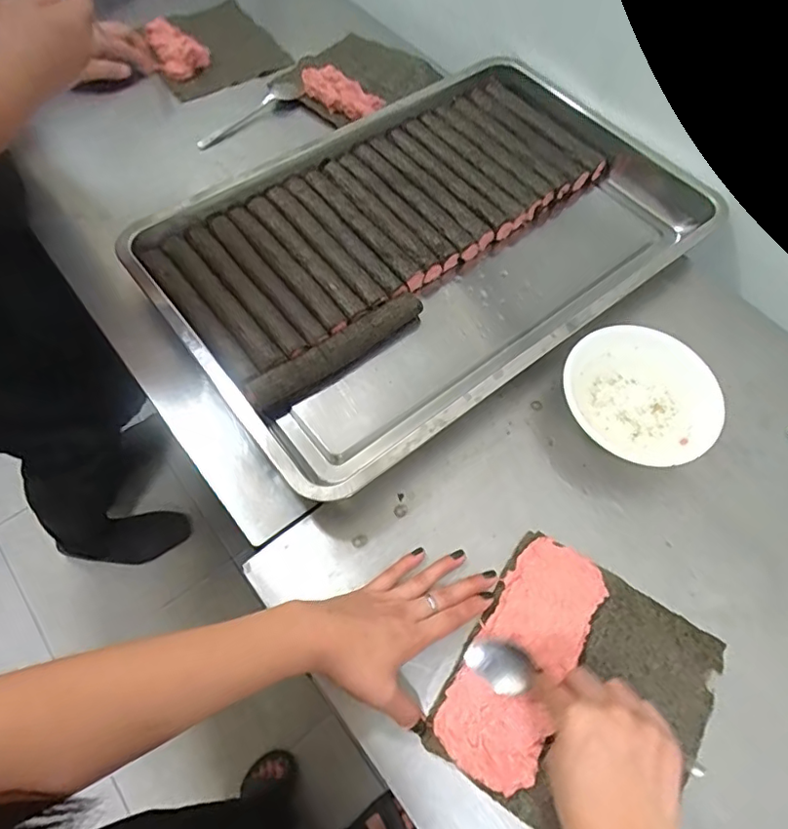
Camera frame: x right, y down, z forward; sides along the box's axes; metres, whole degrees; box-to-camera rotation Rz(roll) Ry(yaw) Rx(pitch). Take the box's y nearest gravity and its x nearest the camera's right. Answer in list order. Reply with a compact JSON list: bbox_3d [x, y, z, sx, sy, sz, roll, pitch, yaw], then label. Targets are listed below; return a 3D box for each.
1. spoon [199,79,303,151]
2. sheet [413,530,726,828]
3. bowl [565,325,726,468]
[{"bbox_3d":[-0.182,-0.396,0.729,0.030,0.019,0.180,33,68,12],"label":"spoon"},{"bbox_3d":[0.145,0.216,0.432,0.176,0.015,0.193,31,68,11],"label":"sheet"},{"bbox_3d":[0.233,-0.014,0.536,0.147,0.043,0.139,21,66,7],"label":"bowl"}]

